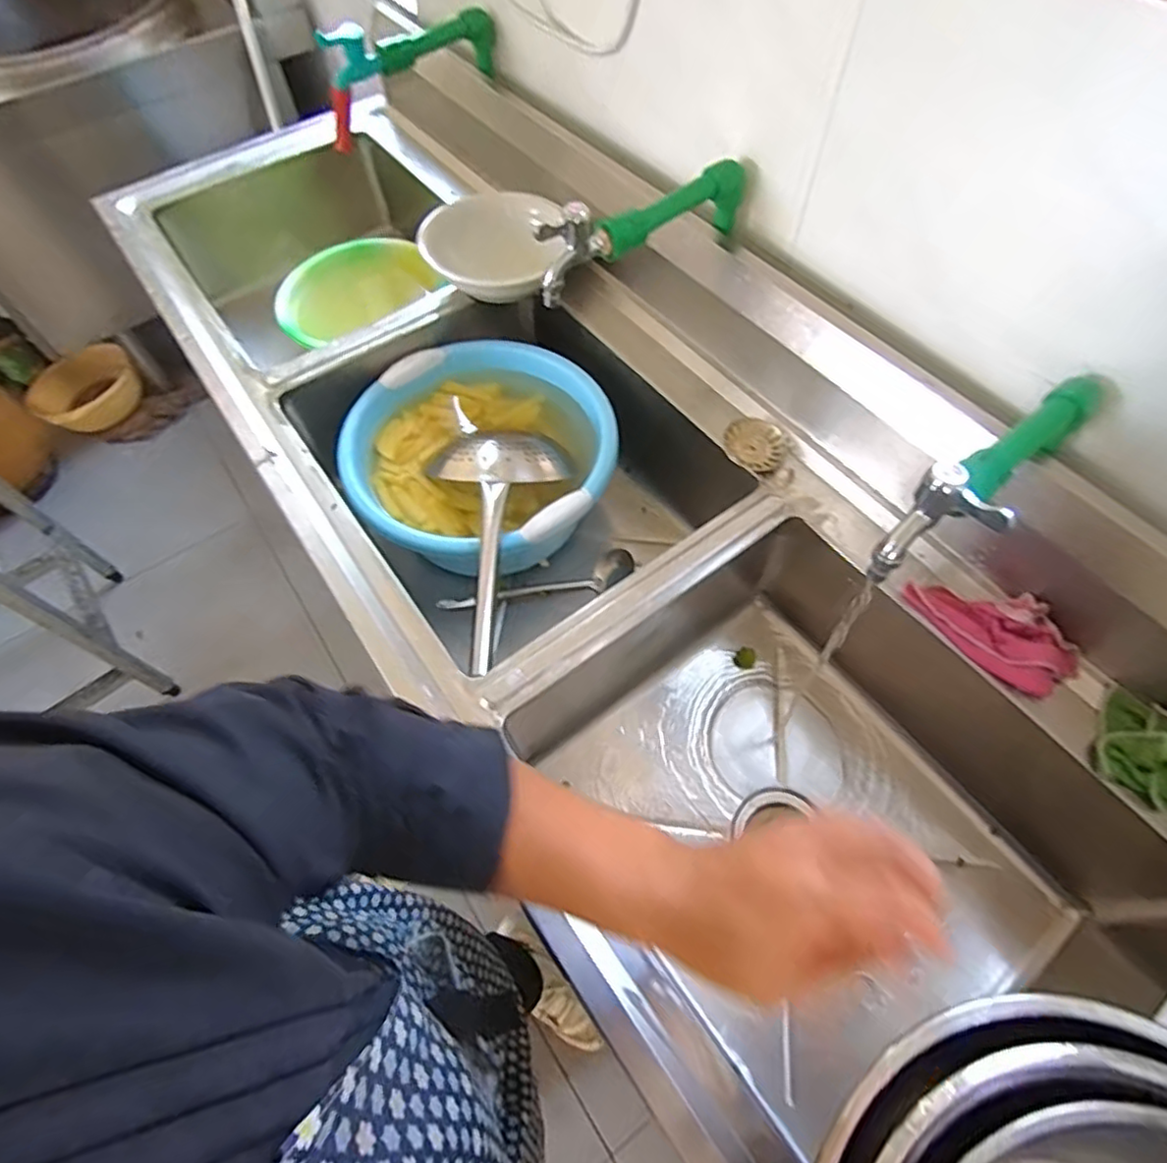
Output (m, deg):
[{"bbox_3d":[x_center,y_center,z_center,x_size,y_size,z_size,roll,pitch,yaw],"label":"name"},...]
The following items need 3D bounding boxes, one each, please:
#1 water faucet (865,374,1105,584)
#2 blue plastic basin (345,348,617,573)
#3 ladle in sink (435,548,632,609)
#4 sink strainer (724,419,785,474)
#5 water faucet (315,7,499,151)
[{"bbox_3d":[0.325,-0.096,0.483,0.259,0.085,0.058,-41,68,-19],"label":"water faucet"},{"bbox_3d":[-0.143,-0.157,0.875,0.330,0.146,0.353,-1,62,1],"label":"blue plastic basin"},{"bbox_3d":[-0.065,0.008,0.863,0.274,0.046,0.042,-13,62,-5],"label":"ladle in sink"},{"bbox_3d":[0.202,-0.163,0.742,0.070,0.014,0.068,34,68,18],"label":"sink strainer"},{"bbox_3d":[-0.246,-0.732,0.888,0.264,0.133,0.052,-36,66,-16],"label":"water faucet"}]

